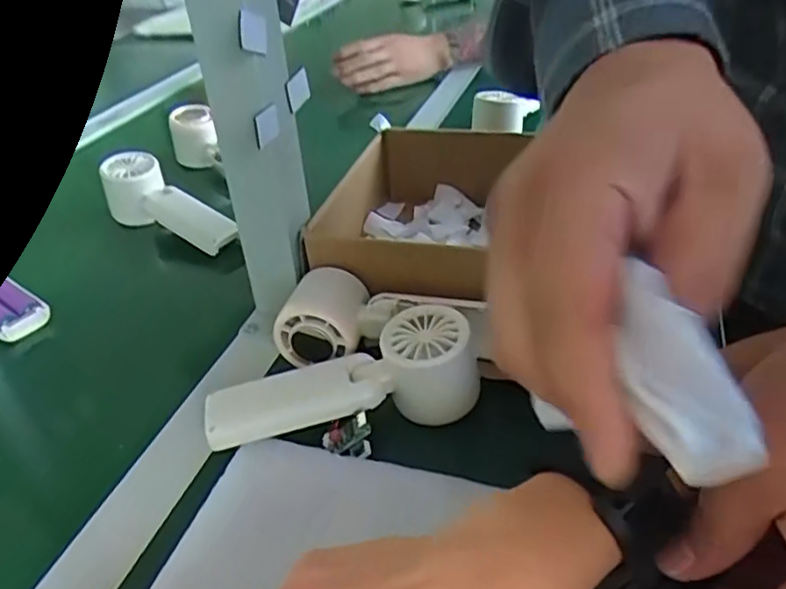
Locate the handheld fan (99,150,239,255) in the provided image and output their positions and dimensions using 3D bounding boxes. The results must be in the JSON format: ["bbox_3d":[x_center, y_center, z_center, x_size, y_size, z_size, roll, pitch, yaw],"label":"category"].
[{"bbox_3d":[-0.214,-0.085,0.601,0.175,0.048,0.050,24,45,34],"label":"handheld fan"}]

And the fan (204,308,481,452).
[{"bbox_3d":[-0.031,0.047,0.385,0.155,0.047,0.062,-5,36,-1],"label":"fan"}]

